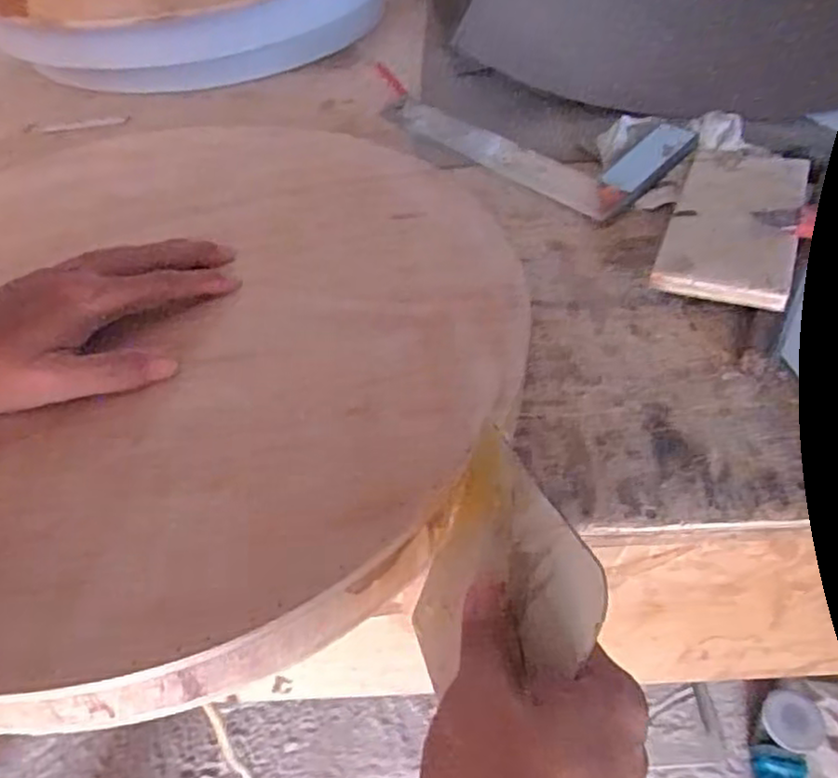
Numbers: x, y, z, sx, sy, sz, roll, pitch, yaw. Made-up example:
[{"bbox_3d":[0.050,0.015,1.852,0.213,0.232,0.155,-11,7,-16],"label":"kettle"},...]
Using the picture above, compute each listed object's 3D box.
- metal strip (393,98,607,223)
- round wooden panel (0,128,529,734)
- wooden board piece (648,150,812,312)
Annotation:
[{"bbox_3d":[0.072,-0.224,0.649,0.044,0.014,0.262,-34,54,-26],"label":"metal strip"},{"bbox_3d":[-0.182,-0.034,0.456,0.476,0.042,0.464,-2,47,2],"label":"round wooden panel"},{"bbox_3d":[0.234,-0.129,0.513,0.084,0.024,0.181,17,50,18],"label":"wooden board piece"}]

